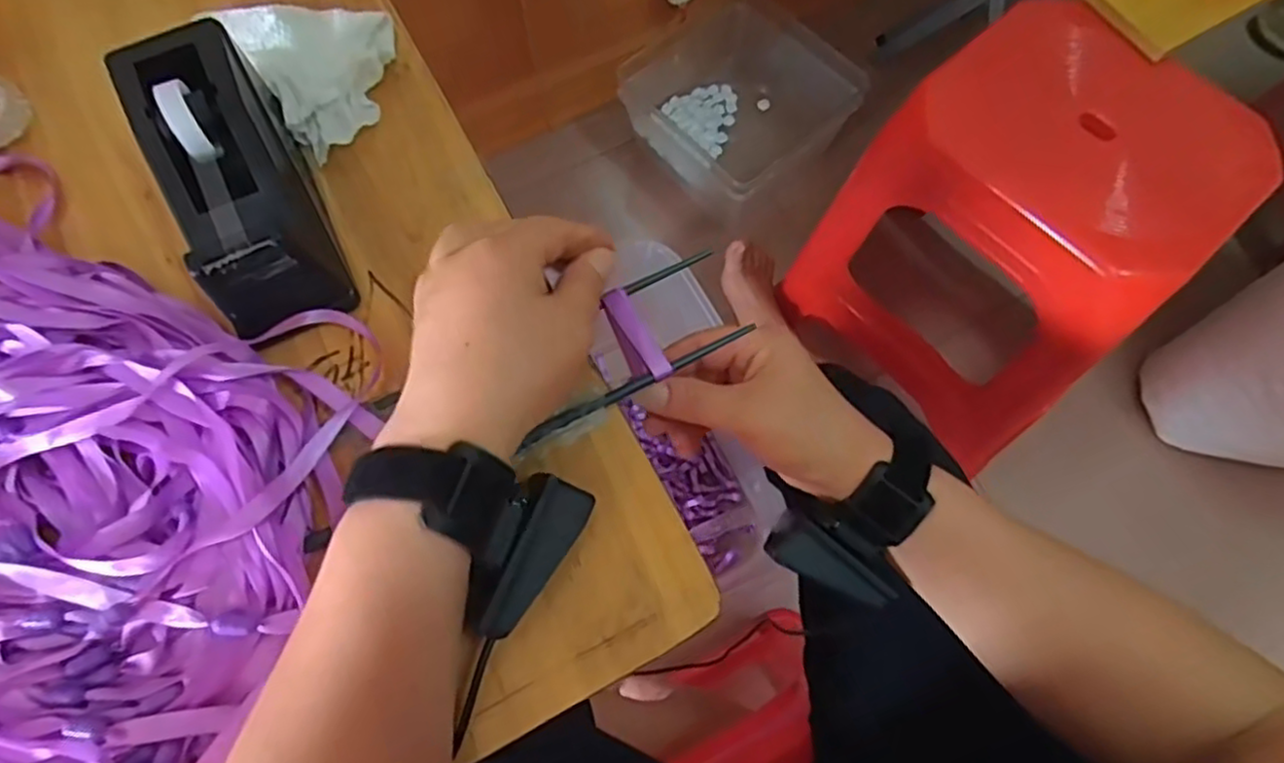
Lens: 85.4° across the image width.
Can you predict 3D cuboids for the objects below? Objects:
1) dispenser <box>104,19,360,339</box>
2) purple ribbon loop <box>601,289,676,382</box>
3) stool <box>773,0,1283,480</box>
[{"bbox_3d":[-0.201,-0.099,0.349,0.058,0.071,0.152,-26,72,-8],"label":"dispenser"},{"bbox_3d":[-0.004,-0.024,0.351,0.019,0.006,0.051,-24,72,-8],"label":"purple ribbon loop"},{"bbox_3d":[0.442,-0.166,0.830,0.283,0.379,0.361,-37,74,-12],"label":"stool"}]

